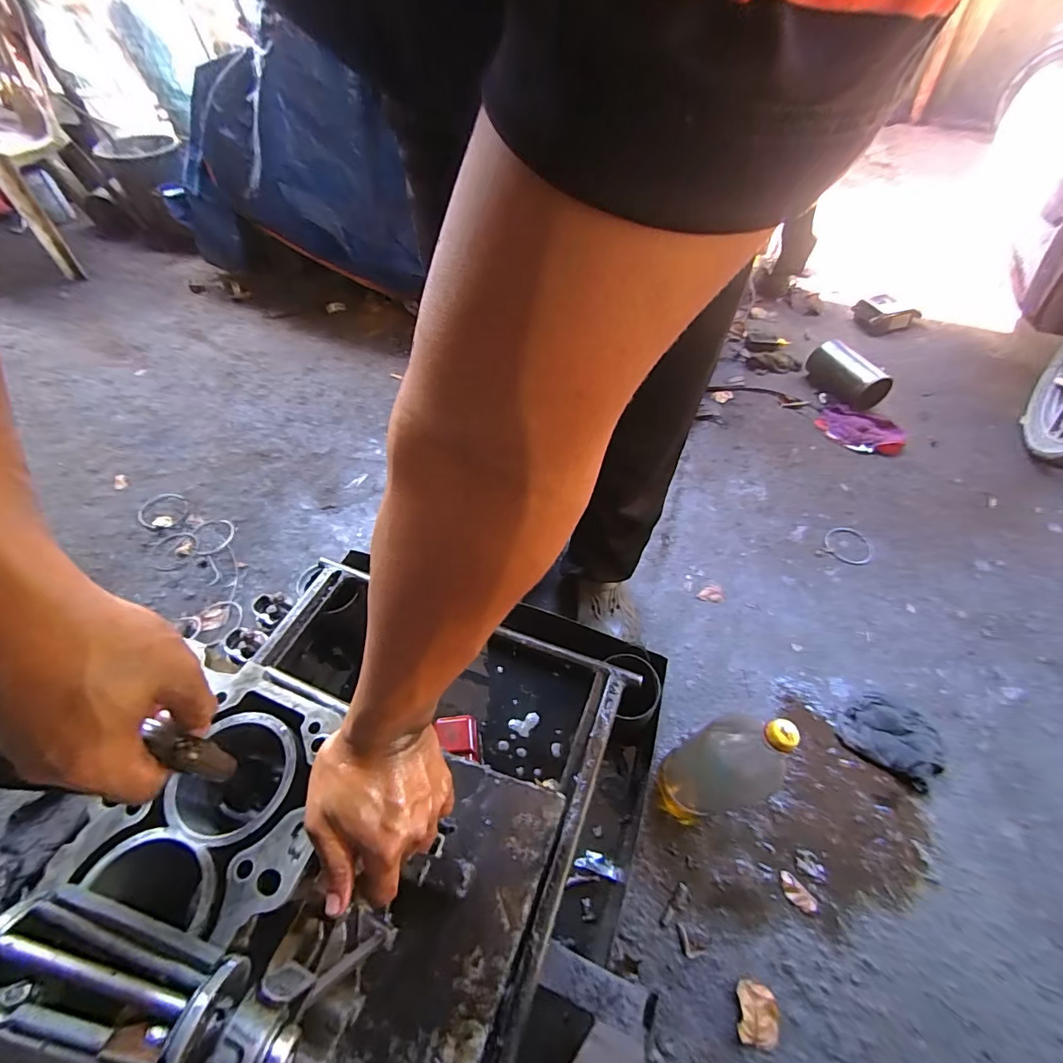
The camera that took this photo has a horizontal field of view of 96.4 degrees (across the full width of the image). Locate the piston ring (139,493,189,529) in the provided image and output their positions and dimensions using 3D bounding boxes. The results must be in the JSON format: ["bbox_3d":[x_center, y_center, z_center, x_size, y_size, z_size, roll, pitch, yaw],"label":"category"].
[{"bbox_3d":[-0.866,-0.051,1.121,0.109,0.007,0.098,32,59,14],"label":"piston ring"}]

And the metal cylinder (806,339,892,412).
[{"bbox_3d":[0.920,-0.448,1.388,0.120,0.135,0.205,-29,59,-20],"label":"metal cylinder"}]

